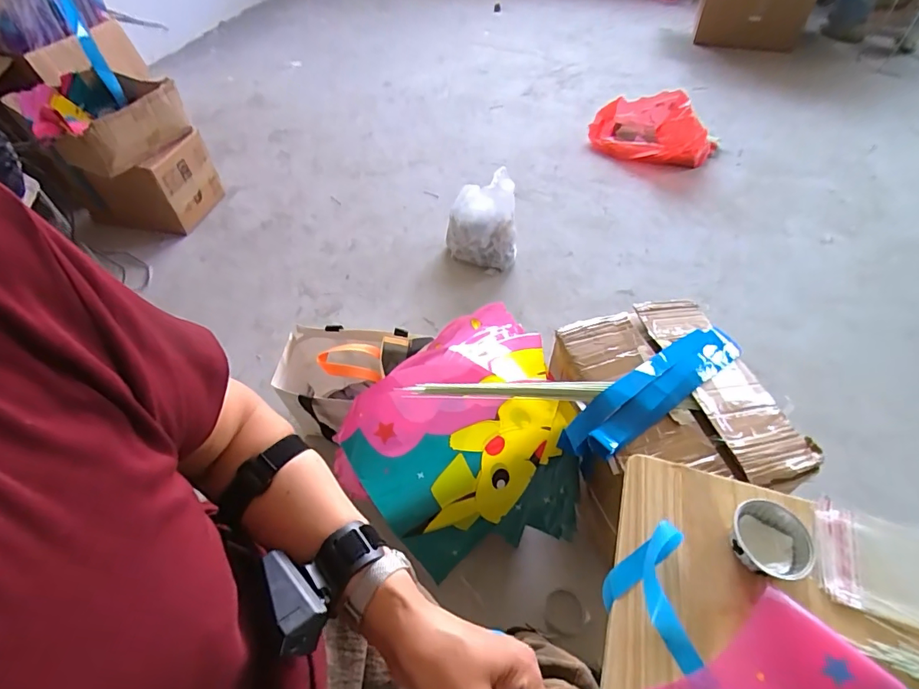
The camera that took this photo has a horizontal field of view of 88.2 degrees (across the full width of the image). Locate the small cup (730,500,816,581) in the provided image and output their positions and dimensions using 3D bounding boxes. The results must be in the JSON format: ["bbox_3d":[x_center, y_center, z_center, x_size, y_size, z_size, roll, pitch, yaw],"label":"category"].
[{"bbox_3d":[0.348,0.219,0.533,0.080,0.042,0.078,-1,51,1],"label":"small cup"}]

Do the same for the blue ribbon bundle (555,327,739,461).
[{"bbox_3d":[0.394,0.084,0.933,0.429,0.084,0.096,-30,56,-21],"label":"blue ribbon bundle"}]

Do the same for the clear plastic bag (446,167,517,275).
[{"bbox_3d":[0.077,-0.394,1.551,0.237,0.275,0.140,8,51,7],"label":"clear plastic bag"}]

